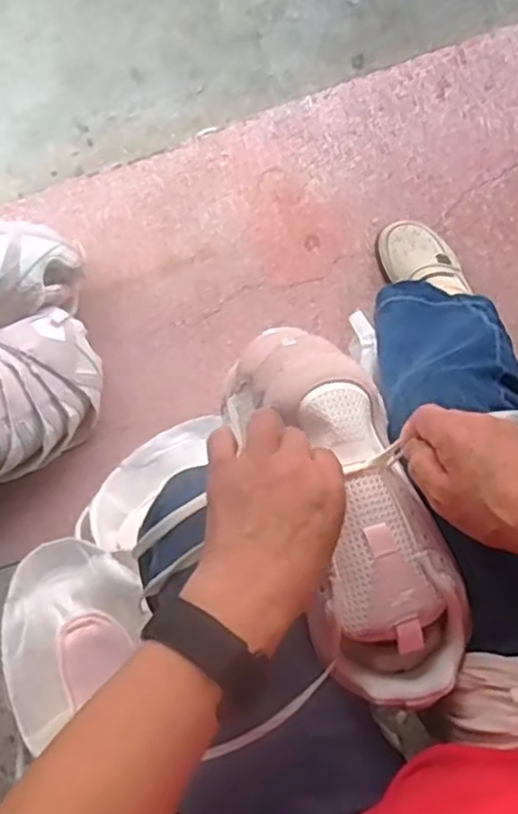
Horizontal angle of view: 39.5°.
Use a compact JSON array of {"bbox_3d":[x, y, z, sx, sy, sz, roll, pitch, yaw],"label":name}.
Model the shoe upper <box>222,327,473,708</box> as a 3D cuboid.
[{"bbox_3d":[0.054,0.058,0.490,0.096,0.080,0.275,-21,71,-4],"label":"shoe upper"}]

